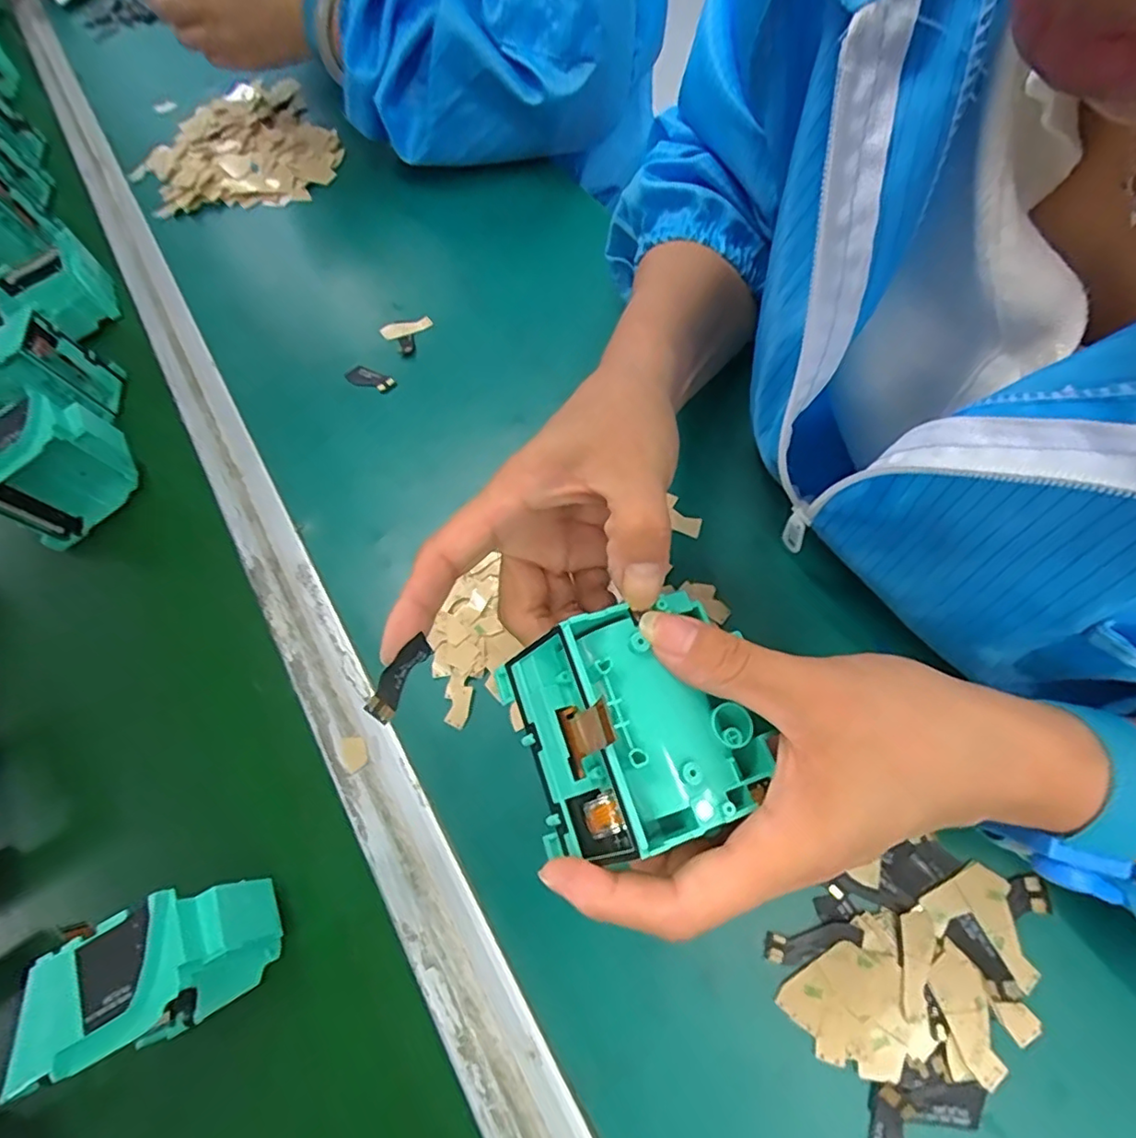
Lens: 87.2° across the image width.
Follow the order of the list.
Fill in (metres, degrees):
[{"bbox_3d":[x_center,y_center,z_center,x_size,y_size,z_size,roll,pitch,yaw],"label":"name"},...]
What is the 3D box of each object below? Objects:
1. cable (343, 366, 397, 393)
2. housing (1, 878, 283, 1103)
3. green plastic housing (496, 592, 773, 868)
[{"bbox_3d":[-0.134,-0.129,0.409,0.041,0.011,0.013,24,66,28],"label":"cable"},{"bbox_3d":[-0.165,0.167,0.252,0.081,0.080,0.046,-20,66,-9],"label":"housing"},{"bbox_3d":[0.022,0.051,0.195,0.075,0.029,0.071,-18,66,-8],"label":"green plastic housing"}]

